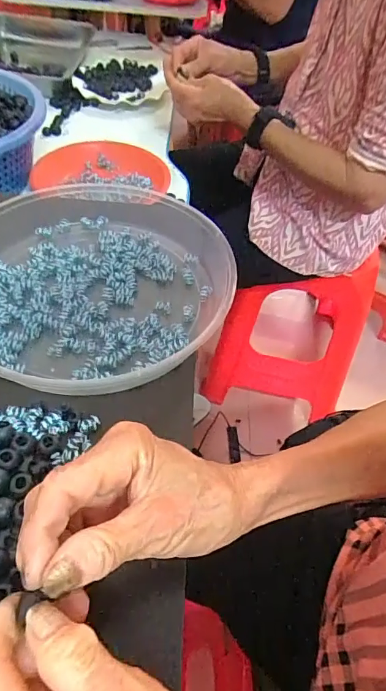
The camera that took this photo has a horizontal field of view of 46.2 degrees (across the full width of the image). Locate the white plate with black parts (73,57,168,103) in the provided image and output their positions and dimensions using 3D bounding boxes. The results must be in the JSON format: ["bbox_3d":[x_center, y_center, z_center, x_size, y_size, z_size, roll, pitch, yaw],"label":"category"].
[{"bbox_3d":[-0.141,-0.526,0.889,0.179,0.032,0.184,-1,49,-9],"label":"white plate with black parts"}]

